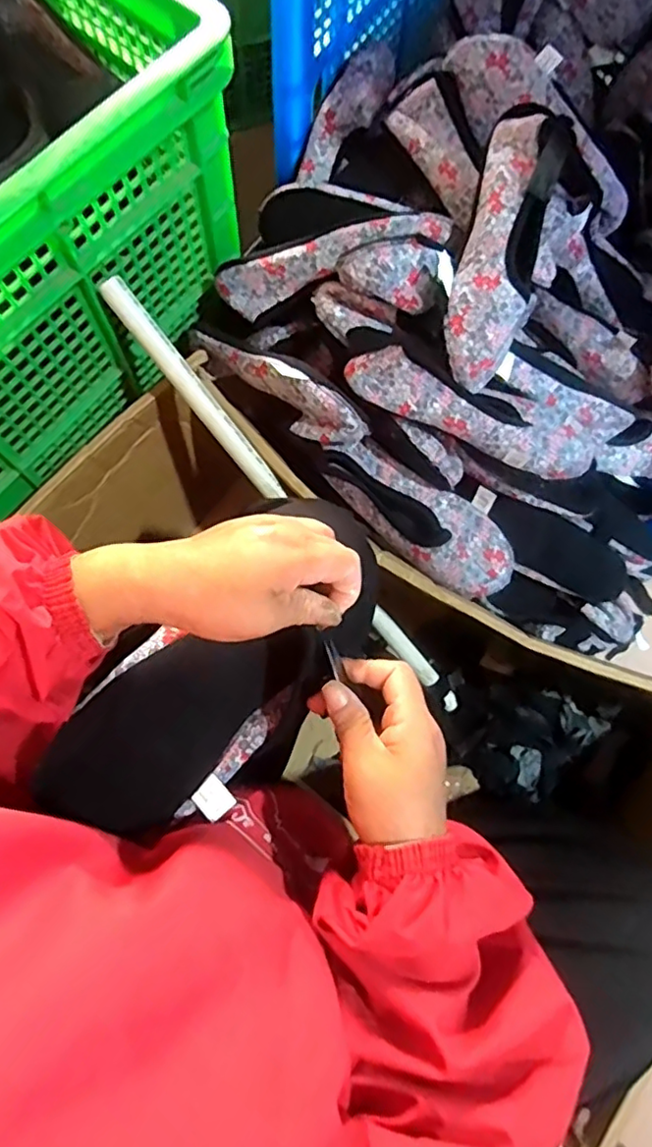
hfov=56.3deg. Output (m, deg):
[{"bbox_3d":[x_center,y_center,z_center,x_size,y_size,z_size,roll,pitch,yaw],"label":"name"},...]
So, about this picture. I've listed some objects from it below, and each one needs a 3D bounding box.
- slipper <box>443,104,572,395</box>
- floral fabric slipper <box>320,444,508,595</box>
[{"bbox_3d":[0.162,-0.301,0.552,0.068,0.056,0.257,14,89,2],"label":"slipper"},{"bbox_3d":[0.095,-0.065,0.653,0.241,0.051,0.076,37,77,8],"label":"floral fabric slipper"}]

